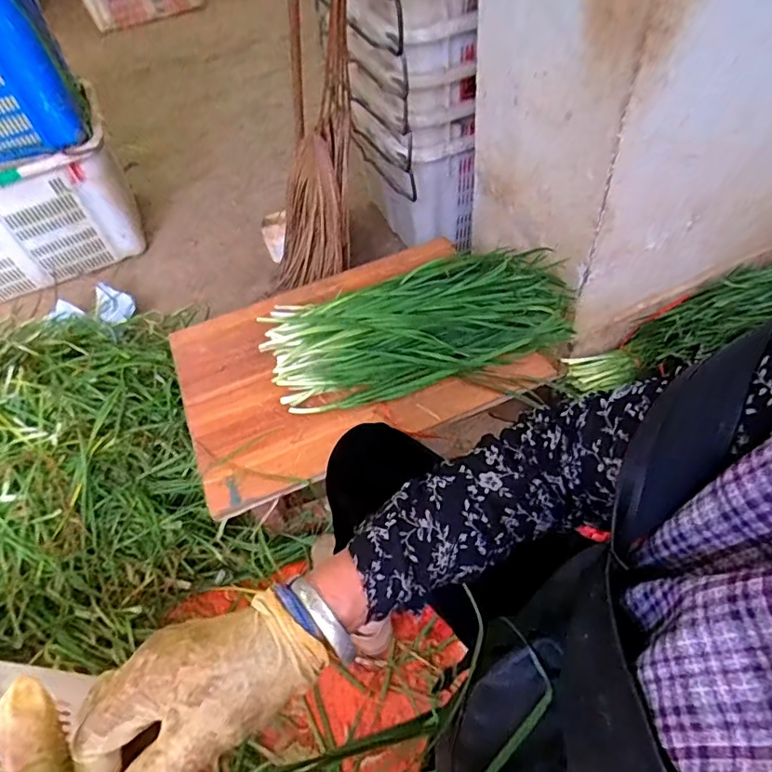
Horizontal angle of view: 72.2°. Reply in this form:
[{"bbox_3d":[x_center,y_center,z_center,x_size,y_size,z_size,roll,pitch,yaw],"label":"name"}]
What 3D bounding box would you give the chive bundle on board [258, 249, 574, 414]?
[{"bbox_3d":[0.064,-0.108,0.860,0.508,0.090,0.236,-13,52,-4],"label":"chive bundle on board"}]

